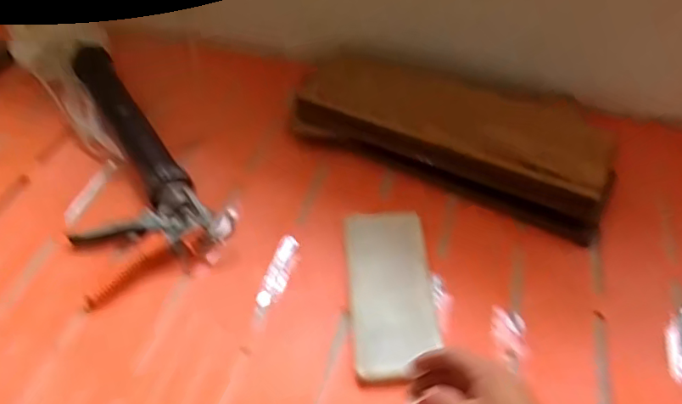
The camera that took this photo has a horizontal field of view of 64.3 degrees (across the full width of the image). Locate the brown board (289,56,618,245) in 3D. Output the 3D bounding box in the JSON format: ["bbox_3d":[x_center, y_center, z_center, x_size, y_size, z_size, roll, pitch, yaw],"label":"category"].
[{"bbox_3d":[0.174,-0.111,0.814,0.468,0.090,0.196,24,48,17],"label":"brown board"}]

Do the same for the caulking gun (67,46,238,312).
[{"bbox_3d":[-0.331,-0.081,0.794,0.210,0.063,0.459,-22,52,-25],"label":"caulking gun"}]

